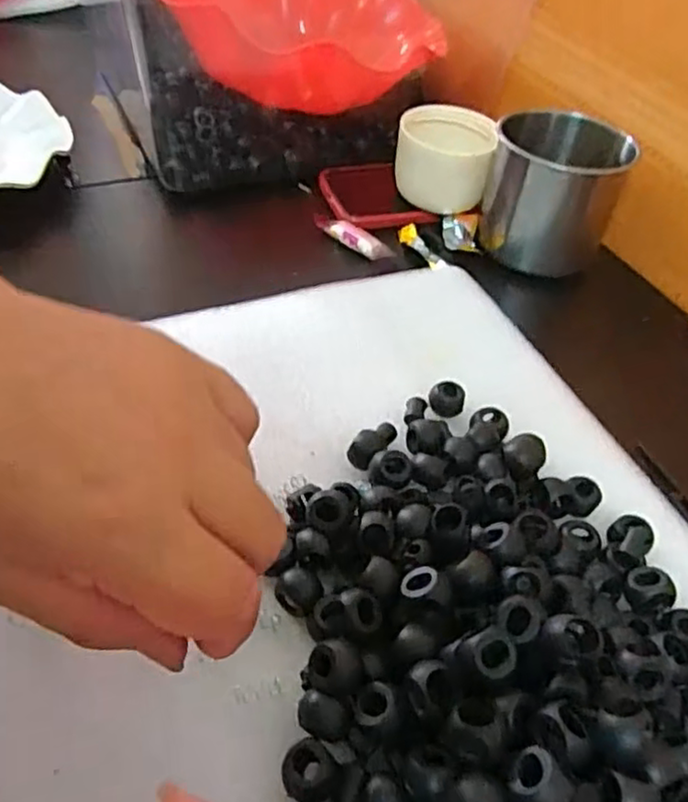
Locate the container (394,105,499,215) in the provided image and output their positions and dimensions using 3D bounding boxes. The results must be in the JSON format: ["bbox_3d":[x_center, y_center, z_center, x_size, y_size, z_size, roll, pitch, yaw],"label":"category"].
[{"bbox_3d":[0.068,-0.164,0.464,0.062,0.050,0.059,3,46,-3],"label":"container"}]

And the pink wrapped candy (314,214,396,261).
[{"bbox_3d":[0.004,-0.108,0.439,0.063,0.007,0.013,33,52,23],"label":"pink wrapped candy"}]

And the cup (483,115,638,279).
[{"bbox_3d":[0.131,-0.134,0.425,0.077,0.067,0.069,20,48,12],"label":"cup"}]

